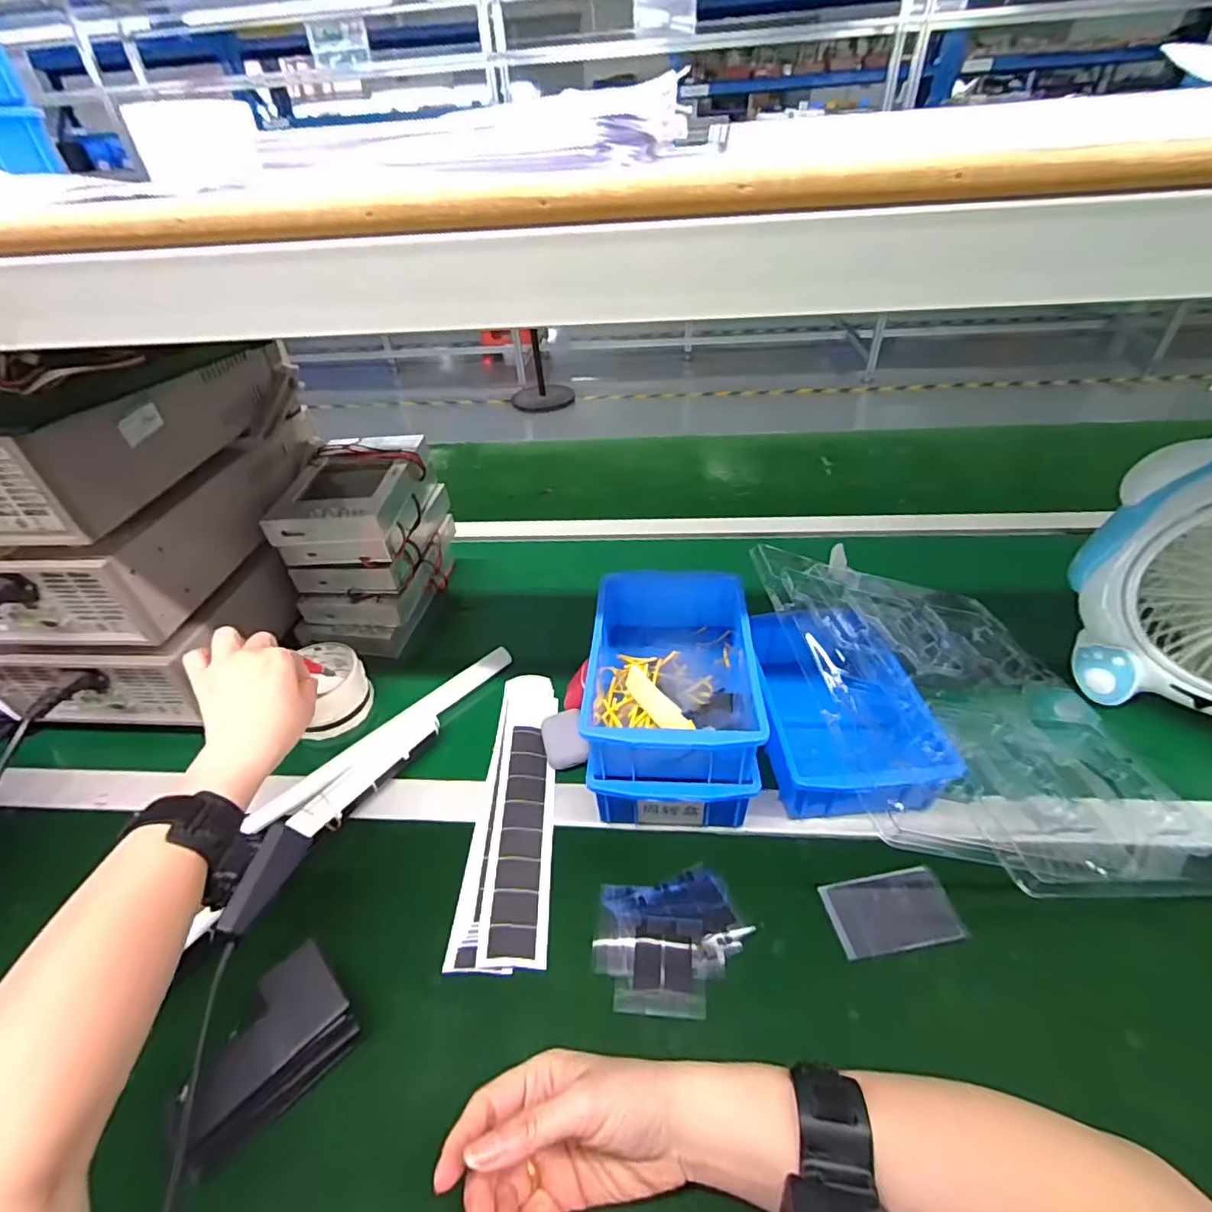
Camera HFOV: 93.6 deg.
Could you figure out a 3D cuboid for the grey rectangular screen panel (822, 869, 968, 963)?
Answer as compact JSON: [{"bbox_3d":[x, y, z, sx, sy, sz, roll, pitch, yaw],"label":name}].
[{"bbox_3d":[0.206,0.222,0.413,0.086,0.007,0.052,-9,42,-4],"label":"grey rectangular screen panel"}]

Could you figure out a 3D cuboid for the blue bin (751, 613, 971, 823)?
[{"bbox_3d":[0.207,0.090,0.526,0.127,0.081,0.202,-3,40,1],"label":"blue bin"}]

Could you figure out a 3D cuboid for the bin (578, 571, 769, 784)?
[{"bbox_3d":[0.056,0.051,0.493,0.128,0.062,0.196,0,40,5],"label":"bin"}]

